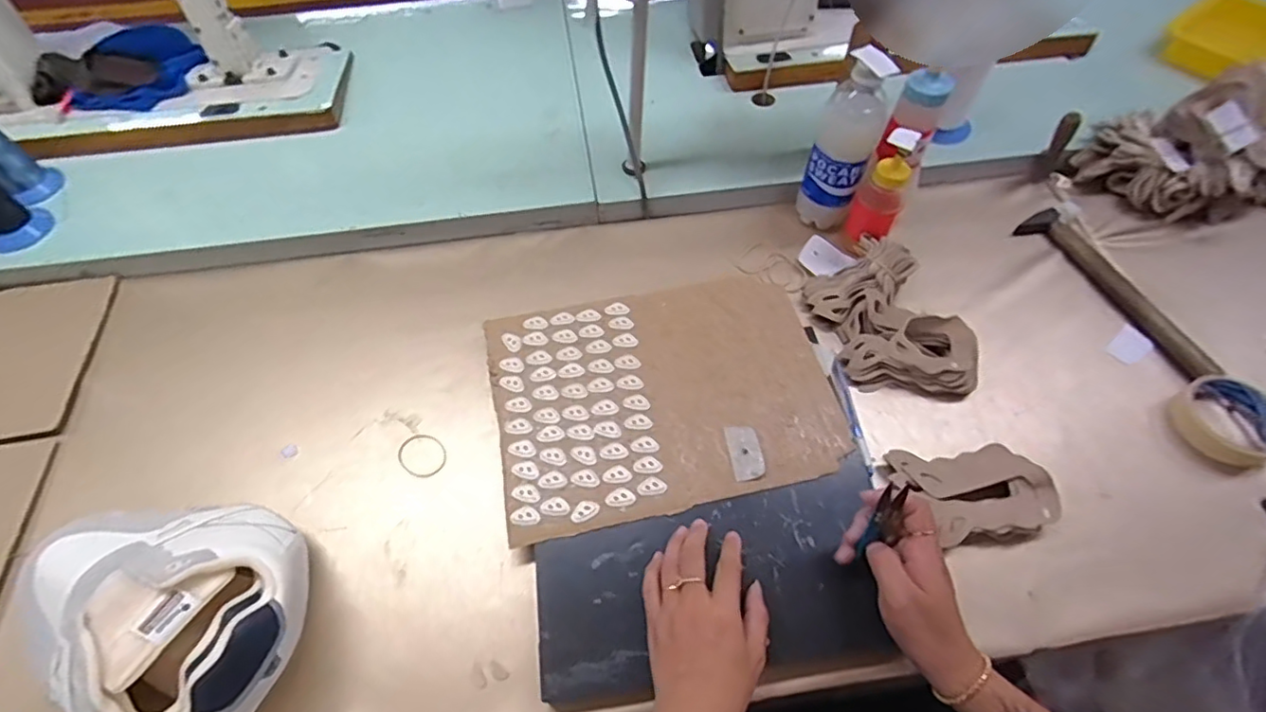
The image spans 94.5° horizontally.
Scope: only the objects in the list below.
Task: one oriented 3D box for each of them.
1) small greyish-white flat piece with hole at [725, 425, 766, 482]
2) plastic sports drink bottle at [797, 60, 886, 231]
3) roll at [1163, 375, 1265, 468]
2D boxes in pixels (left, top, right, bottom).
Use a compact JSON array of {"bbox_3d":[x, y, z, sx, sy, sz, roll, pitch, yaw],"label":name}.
[{"bbox_3d":[0.104,0.087,0.539,0.028,0.004,0.054,-7,58,-4],"label":"small greyish-white flat piece with hole"},{"bbox_3d":[0.235,-0.231,0.663,0.061,0.200,0.056,25,61,15],"label":"plastic sports drink bottle"},{"bbox_3d":[0.584,0.061,0.573,0.083,0.028,0.085,0,57,0],"label":"roll"}]

